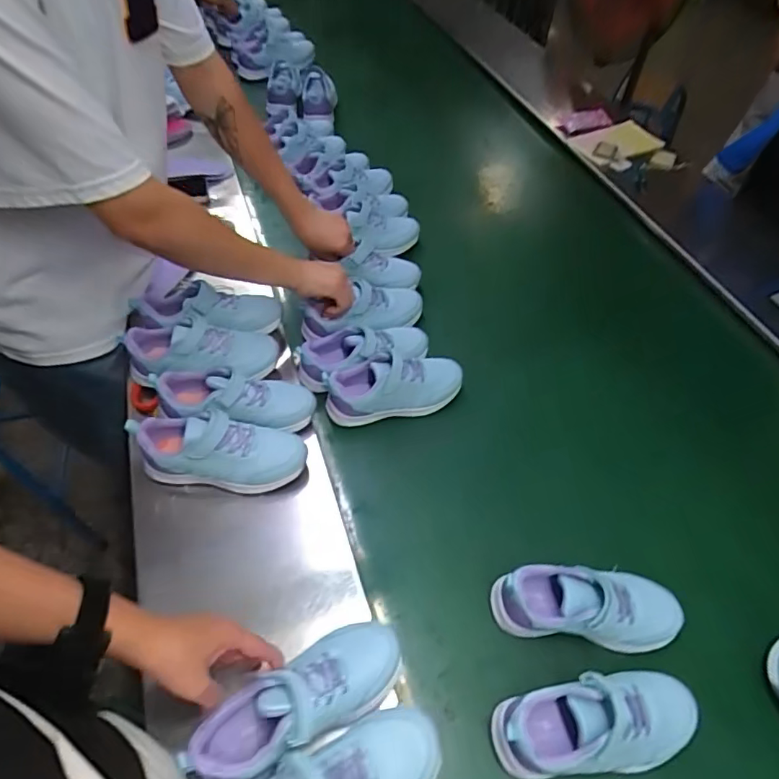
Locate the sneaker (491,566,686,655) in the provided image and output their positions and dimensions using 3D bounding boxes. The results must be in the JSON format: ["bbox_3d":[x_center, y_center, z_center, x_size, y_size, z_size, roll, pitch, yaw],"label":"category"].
[{"bbox_3d":[0.222,0.240,0.578,0.195,0.084,0.073,4,52,0],"label":"sneaker"}]

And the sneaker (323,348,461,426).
[{"bbox_3d":[0.006,-0.004,0.773,0.197,0.088,0.077,-8,53,-10],"label":"sneaker"}]

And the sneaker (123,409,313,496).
[{"bbox_3d":[-0.209,0.078,0.653,0.201,0.071,0.079,1,52,-3],"label":"sneaker"}]

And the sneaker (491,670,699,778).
[{"bbox_3d":[0.205,0.327,0.508,0.196,0.087,0.076,-3,52,-6],"label":"sneaker"}]

